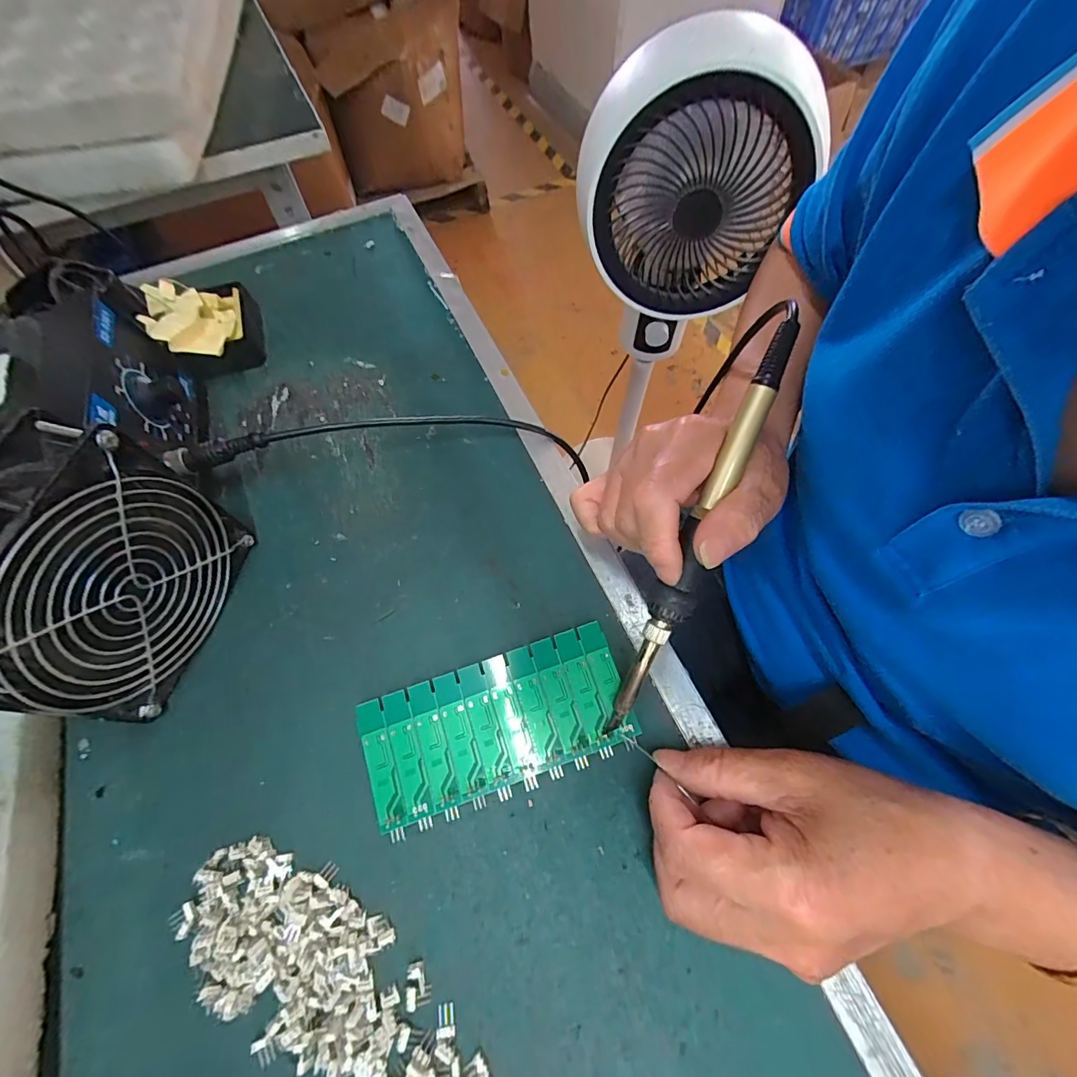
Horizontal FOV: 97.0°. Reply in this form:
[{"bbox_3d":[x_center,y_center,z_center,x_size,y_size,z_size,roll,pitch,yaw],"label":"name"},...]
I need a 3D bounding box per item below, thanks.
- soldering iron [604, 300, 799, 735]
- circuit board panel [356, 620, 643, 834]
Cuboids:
[{"bbox_3d":[0.075,0.002,0.226,0.018,0.017,0.211,22,100,11],"label":"soldering iron"},{"bbox_3d":[-0.022,0.098,0.255,0.137,0.013,0.062,-18,66,-7],"label":"circuit board panel"}]

